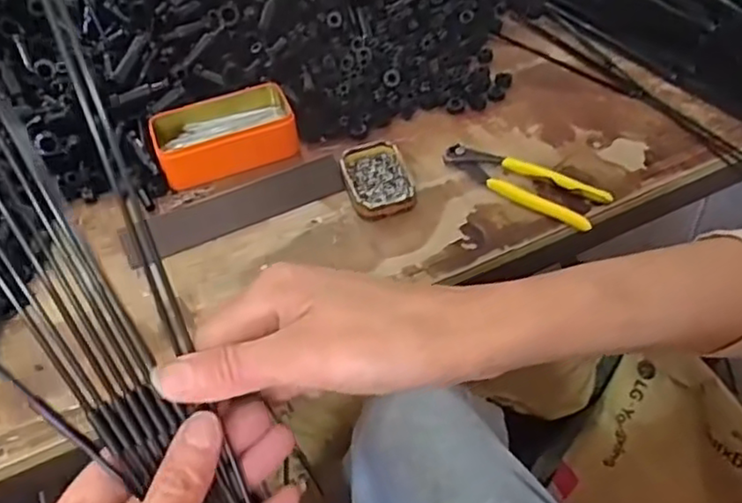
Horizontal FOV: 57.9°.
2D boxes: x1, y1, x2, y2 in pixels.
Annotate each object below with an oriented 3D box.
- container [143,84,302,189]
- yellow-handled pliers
[{"bbox_3d":[-0.153,-0.123,0.708,0.144,0.046,0.082,-16,46,-10],"label":"container"},{"bbox_3d":[0.144,-0.068,0.650,0.163,0.020,0.047,29,55,29],"label":"yellow-handled pliers"}]

